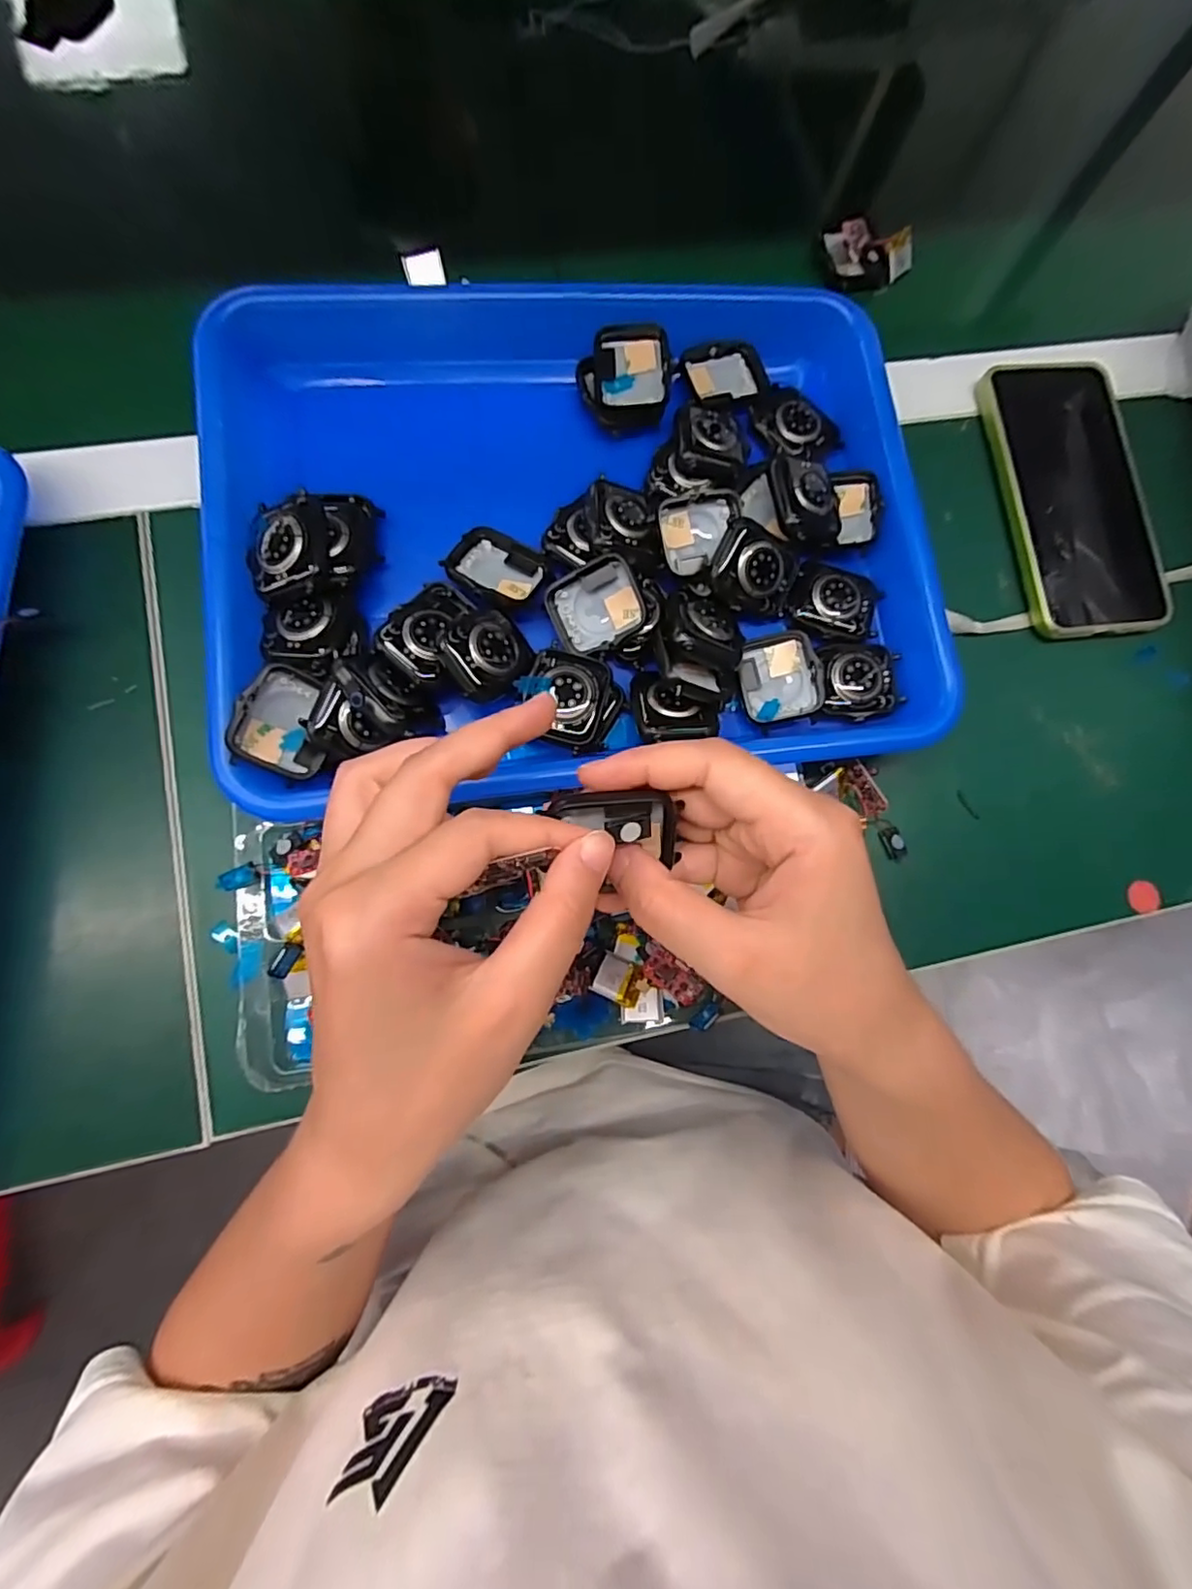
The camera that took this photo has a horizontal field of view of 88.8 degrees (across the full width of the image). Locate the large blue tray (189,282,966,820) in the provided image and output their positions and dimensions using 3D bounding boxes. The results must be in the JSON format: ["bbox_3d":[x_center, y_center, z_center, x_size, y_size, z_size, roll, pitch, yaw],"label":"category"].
[{"bbox_3d":[-0.008,-0.135,0.295,0.324,0.053,0.266,-7,81,-7],"label":"large blue tray"}]

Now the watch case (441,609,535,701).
[{"bbox_3d":[-0.047,-0.061,0.262,0.039,0.008,0.035,-43,106,-32],"label":"watch case"}]

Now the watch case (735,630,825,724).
[{"bbox_3d":[0.086,-0.056,0.288,0.037,0.010,0.041,-12,82,-8],"label":"watch case"}]

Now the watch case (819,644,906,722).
[{"bbox_3d":[0.126,-0.055,0.291,0.041,0.006,0.037,-3,80,-7],"label":"watch case"}]

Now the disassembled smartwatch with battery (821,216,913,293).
[{"bbox_3d":[0.158,-0.313,0.353,0.055,0.020,0.027,-10,81,-8],"label":"disassembled smartwatch with battery"}]

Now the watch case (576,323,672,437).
[{"bbox_3d":[0.014,-0.205,0.301,0.044,0.015,0.047,-2,80,-6],"label":"watch case"}]

